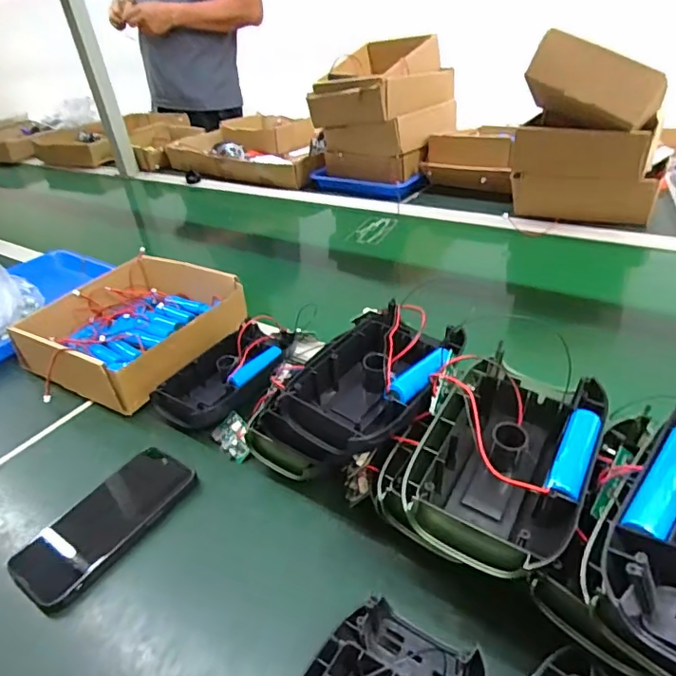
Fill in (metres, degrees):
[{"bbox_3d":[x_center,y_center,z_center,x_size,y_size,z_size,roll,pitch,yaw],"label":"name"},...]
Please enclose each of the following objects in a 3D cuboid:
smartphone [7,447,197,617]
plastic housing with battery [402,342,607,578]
[{"bbox_3d":[-0.198,0.152,0.456,0.082,0.013,0.151,15,40,31],"label":"smartphone"},{"bbox_3d":[0.105,0.072,0.341,0.107,0.049,0.152,15,40,30],"label":"plastic housing with battery"}]

